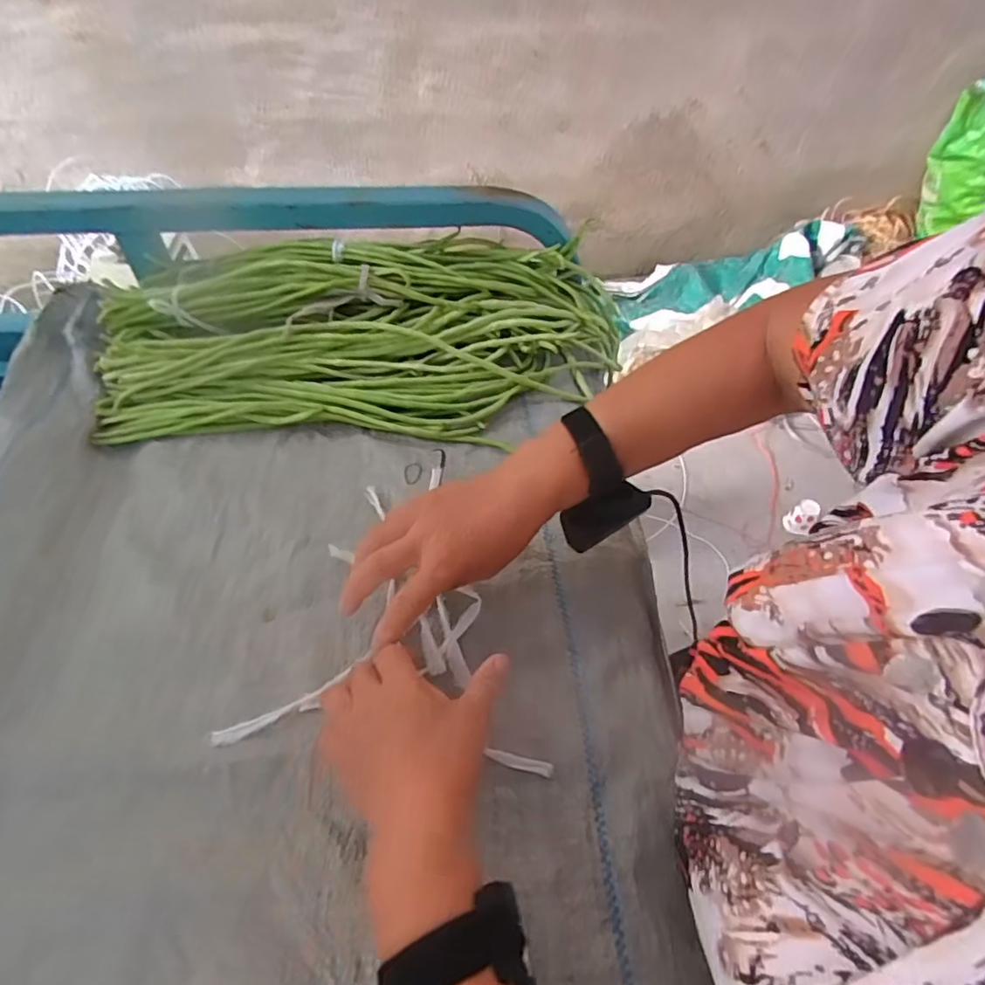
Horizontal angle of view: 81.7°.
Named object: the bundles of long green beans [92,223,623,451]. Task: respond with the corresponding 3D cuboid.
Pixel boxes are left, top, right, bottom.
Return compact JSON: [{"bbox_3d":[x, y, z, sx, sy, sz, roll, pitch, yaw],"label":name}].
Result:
[{"bbox_3d":[-0.135,-0.162,0.616,0.539,0.053,0.240,-2,73,-2],"label":"bundles of long green beans"}]

